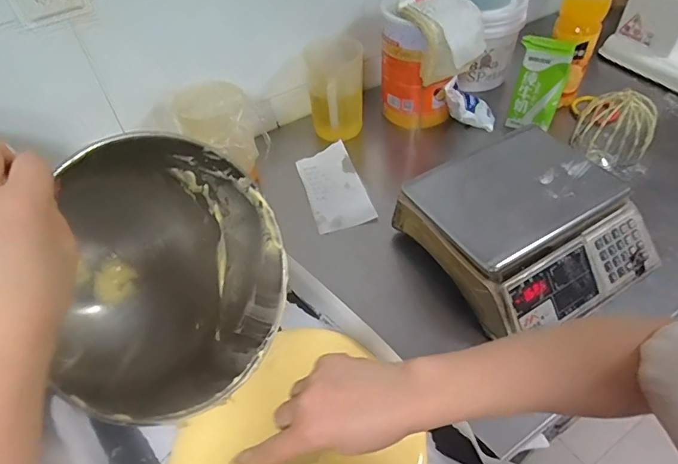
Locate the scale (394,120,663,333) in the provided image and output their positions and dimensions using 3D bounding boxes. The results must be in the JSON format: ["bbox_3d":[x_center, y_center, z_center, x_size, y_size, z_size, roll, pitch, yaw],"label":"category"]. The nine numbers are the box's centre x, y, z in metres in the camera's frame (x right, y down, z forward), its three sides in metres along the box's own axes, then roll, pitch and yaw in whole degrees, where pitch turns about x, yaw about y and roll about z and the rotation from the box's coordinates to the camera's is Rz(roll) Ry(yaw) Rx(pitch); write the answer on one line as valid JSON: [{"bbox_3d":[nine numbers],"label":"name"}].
[{"bbox_3d":[0.325,-0.012,0.780,0.351,0.112,0.300,-23,51,-16],"label":"scale"}]

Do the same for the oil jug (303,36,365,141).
[{"bbox_3d":[-0.005,-0.297,1.017,0.116,0.198,0.163,-4,49,0],"label":"oil jug"}]

